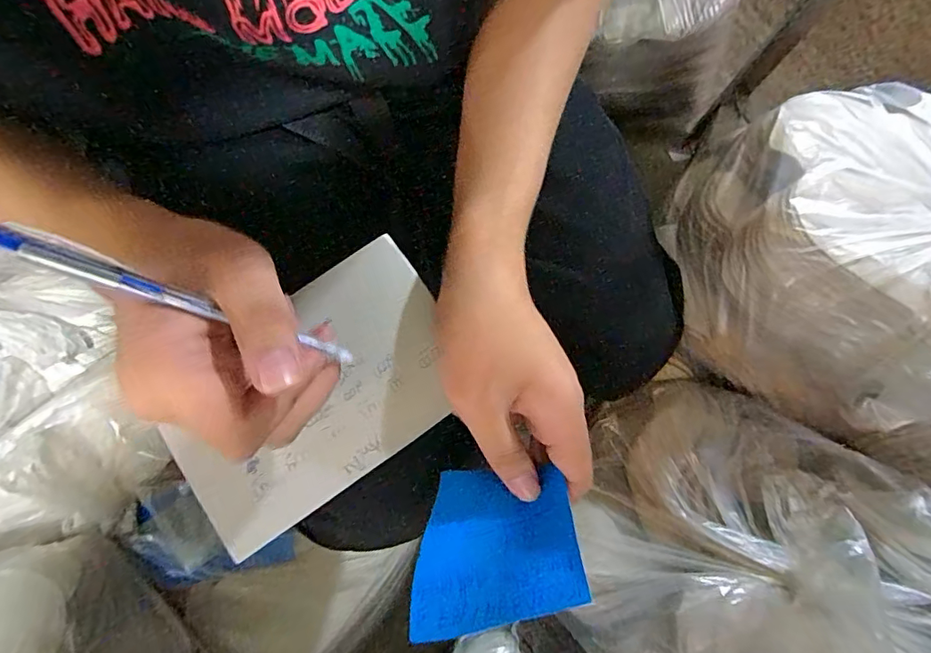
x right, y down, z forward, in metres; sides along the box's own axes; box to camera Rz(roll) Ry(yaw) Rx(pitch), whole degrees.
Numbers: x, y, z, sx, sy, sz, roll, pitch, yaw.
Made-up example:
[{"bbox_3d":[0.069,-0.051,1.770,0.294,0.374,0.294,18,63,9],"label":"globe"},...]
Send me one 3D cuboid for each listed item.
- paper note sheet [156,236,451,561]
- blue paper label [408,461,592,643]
[{"bbox_3d":[-0.077,0.032,0.262,0.150,0.004,0.099,-34,84,-9],"label":"paper note sheet"},{"bbox_3d":[0.013,0.110,0.255,0.084,0.006,0.073,-11,62,7],"label":"blue paper label"}]

